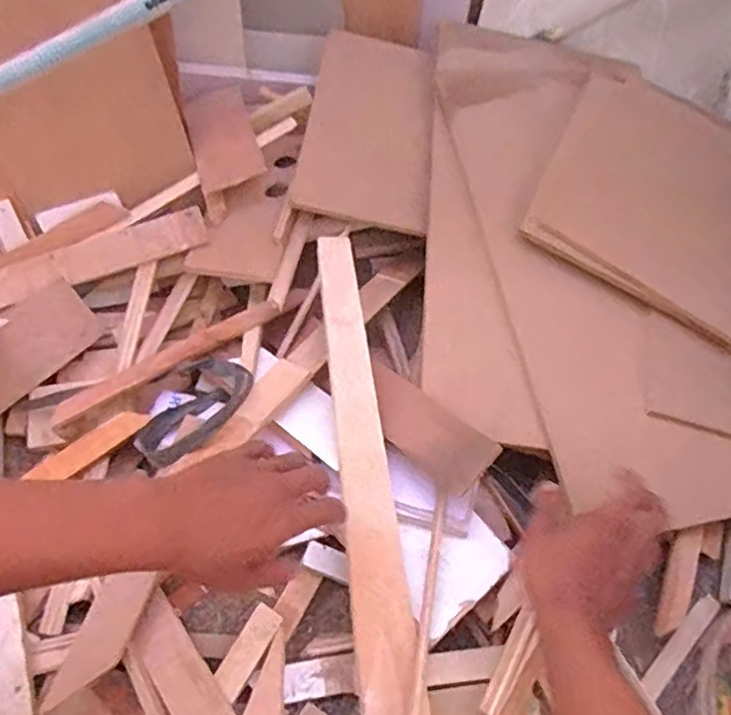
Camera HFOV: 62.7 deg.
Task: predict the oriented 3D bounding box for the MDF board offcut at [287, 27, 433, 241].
[{"bbox_3d":[0.003,-0.296,0.769,0.158,0.014,0.310,4,65,2],"label":"MDF board offcut"}]

